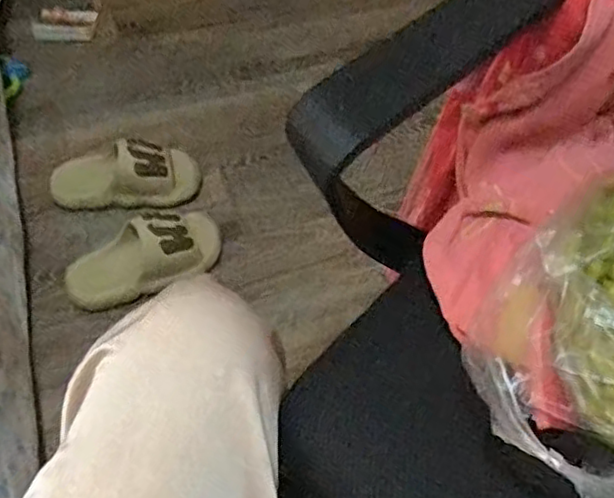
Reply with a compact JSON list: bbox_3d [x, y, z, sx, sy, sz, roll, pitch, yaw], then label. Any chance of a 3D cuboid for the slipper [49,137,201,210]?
[{"bbox_3d":[-0.293,-0.116,1.053,0.231,0.081,0.097,-1,57,-5],"label":"slipper"}]

